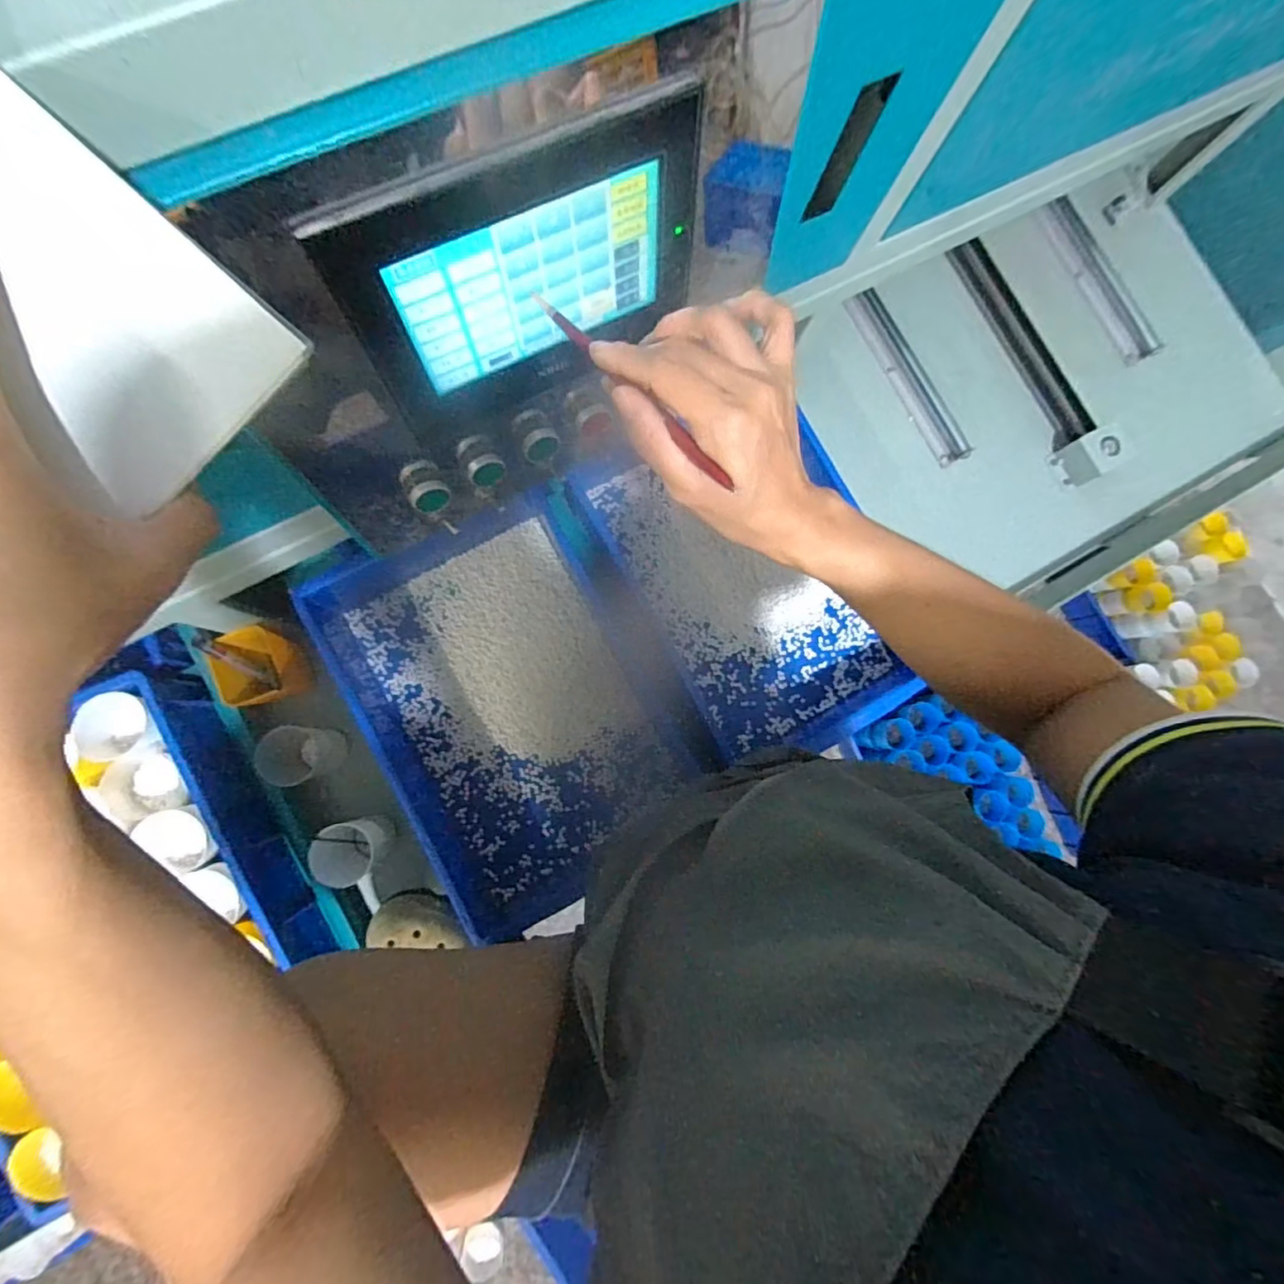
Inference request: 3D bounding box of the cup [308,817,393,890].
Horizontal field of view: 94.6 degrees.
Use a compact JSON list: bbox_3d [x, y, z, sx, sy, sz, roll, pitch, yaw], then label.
[{"bbox_3d":[-0.320,0.231,0.672,0.064,0.098,0.066,-22,86,-8],"label":"cup"}]

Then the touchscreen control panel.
[{"bbox_3d":[-0.061,-0.216,0.332,0.176,0.123,0.038,-28,74,-8],"label":"touchscreen control panel"}]

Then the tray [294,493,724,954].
[{"bbox_3d":[-0.140,0.063,0.655,0.322,0.088,0.440,-29,87,-9],"label":"tray"}]

